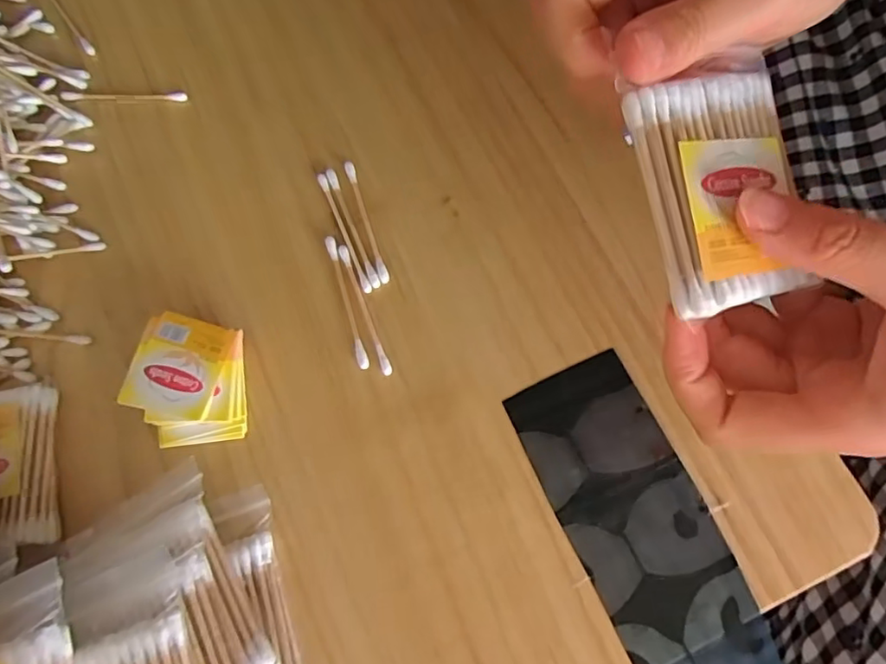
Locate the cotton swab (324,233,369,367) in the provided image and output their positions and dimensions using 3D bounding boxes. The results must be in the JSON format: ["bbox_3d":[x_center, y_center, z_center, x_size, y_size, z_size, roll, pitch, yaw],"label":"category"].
[{"bbox_3d":[-0.048,-0.016,0.289,0.006,0.004,0.071,-17,74,-3],"label":"cotton swab"}]

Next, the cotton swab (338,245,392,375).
[{"bbox_3d":[-0.039,-0.013,0.288,0.005,0.004,0.071,-21,74,-4],"label":"cotton swab"}]

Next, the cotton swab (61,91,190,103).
[{"bbox_3d":[-0.180,-0.135,0.330,0.071,0.004,0.009,1,74,2],"label":"cotton swab"}]

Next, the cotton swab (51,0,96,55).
[{"bbox_3d":[-0.227,-0.191,0.345,0.005,0.004,0.075,-37,76,-8],"label":"cotton swab"}]

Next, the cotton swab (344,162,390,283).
[{"bbox_3d":[-0.040,-0.058,0.301,0.005,0.004,0.071,-18,74,-3],"label":"cotton swab"}]

